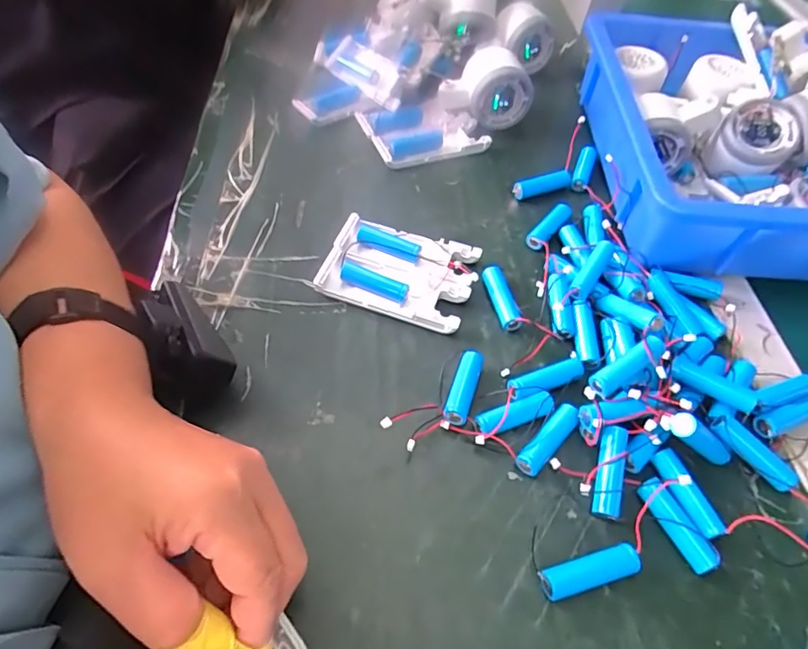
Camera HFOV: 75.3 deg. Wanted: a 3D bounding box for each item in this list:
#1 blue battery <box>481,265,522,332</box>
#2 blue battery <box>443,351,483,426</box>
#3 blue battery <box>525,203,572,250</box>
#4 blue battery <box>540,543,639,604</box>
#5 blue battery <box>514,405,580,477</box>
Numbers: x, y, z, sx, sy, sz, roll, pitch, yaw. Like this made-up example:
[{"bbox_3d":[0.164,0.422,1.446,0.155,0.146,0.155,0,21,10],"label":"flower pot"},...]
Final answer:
[{"bbox_3d":[0.069,-0.019,0.373,0.014,0.015,0.050,-9,54,-11],"label":"blue battery"},{"bbox_3d":[0.037,0.040,0.327,0.015,0.015,0.052,17,54,9],"label":"blue battery"},{"bbox_3d":[0.119,-0.081,0.426,0.016,0.013,0.052,32,57,19],"label":"blue battery"},{"bbox_3d":[0.096,0.128,0.270,0.052,0.011,0.014,-11,55,-12],"label":"blue battery"},{"bbox_3d":[0.086,0.068,0.310,0.014,0.012,0.048,38,59,22],"label":"blue battery"}]

